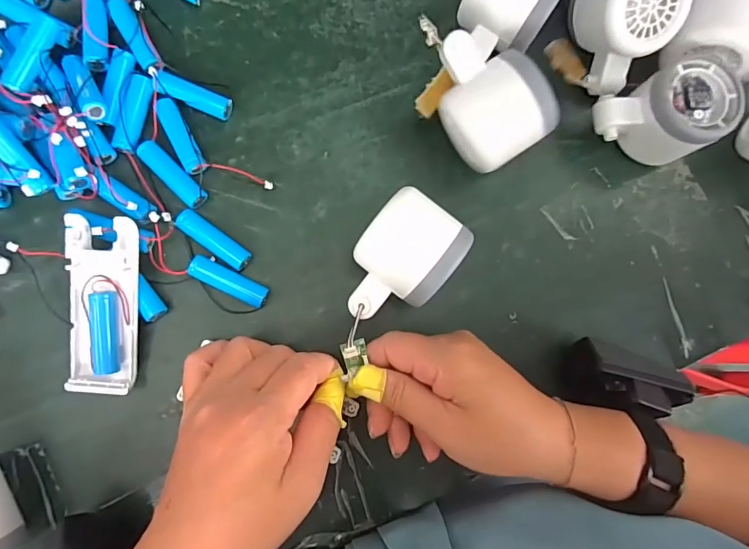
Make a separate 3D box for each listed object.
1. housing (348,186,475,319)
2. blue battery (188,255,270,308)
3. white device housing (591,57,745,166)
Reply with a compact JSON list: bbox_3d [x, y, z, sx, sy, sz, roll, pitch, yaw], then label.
[{"bbox_3d":[0.015,-0.006,0.280,0.056,0.053,0.078,35,82,-2],"label":"housing"},{"bbox_3d":[-0.094,0.005,0.286,0.049,0.018,0.015,26,82,-4],"label":"blue battery"},{"bbox_3d":[0.196,-0.105,0.306,0.077,0.054,0.055,-22,87,-8],"label":"white device housing"}]

